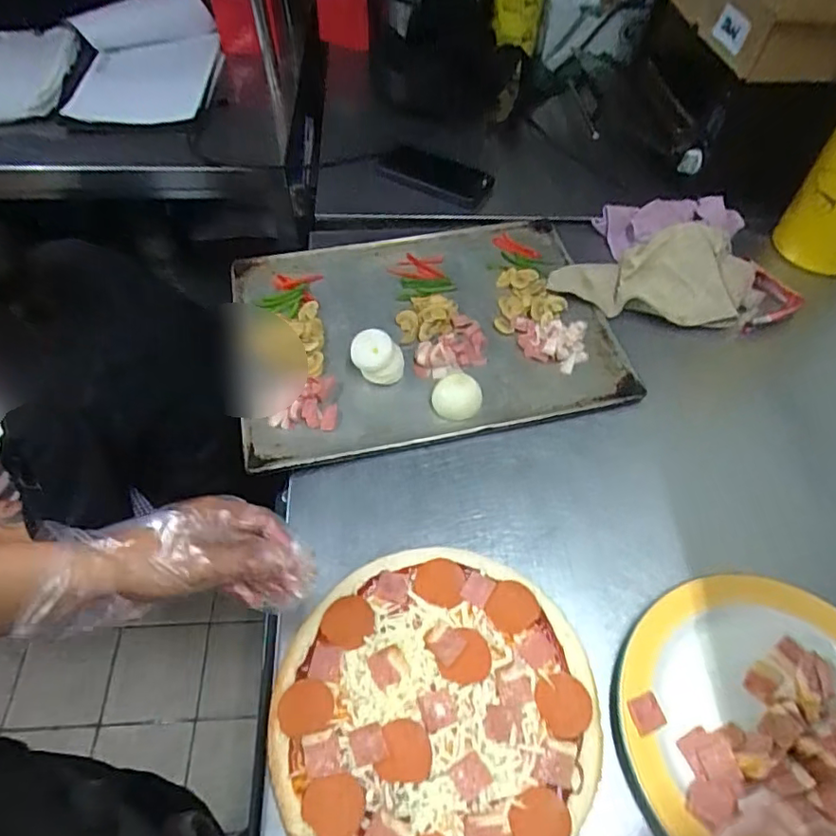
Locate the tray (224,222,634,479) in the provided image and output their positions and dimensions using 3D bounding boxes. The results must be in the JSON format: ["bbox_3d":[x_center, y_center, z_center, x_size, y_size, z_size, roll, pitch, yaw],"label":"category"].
[{"bbox_3d":[0.006,-0.122,0.685,0.432,0.033,0.328,-10,57,-8],"label":"tray"}]

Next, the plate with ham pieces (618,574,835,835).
[{"bbox_3d":[0.285,0.235,0.459,0.226,0.029,0.211,11,57,6],"label":"plate with ham pieces"}]

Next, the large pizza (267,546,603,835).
[{"bbox_3d":[0.014,0.233,0.457,0.244,0.032,0.256,8,57,5],"label":"large pizza"}]

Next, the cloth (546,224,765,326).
[{"bbox_3d":[0.309,-0.170,0.710,0.248,0.036,0.146,-19,58,-13],"label":"cloth"}]

